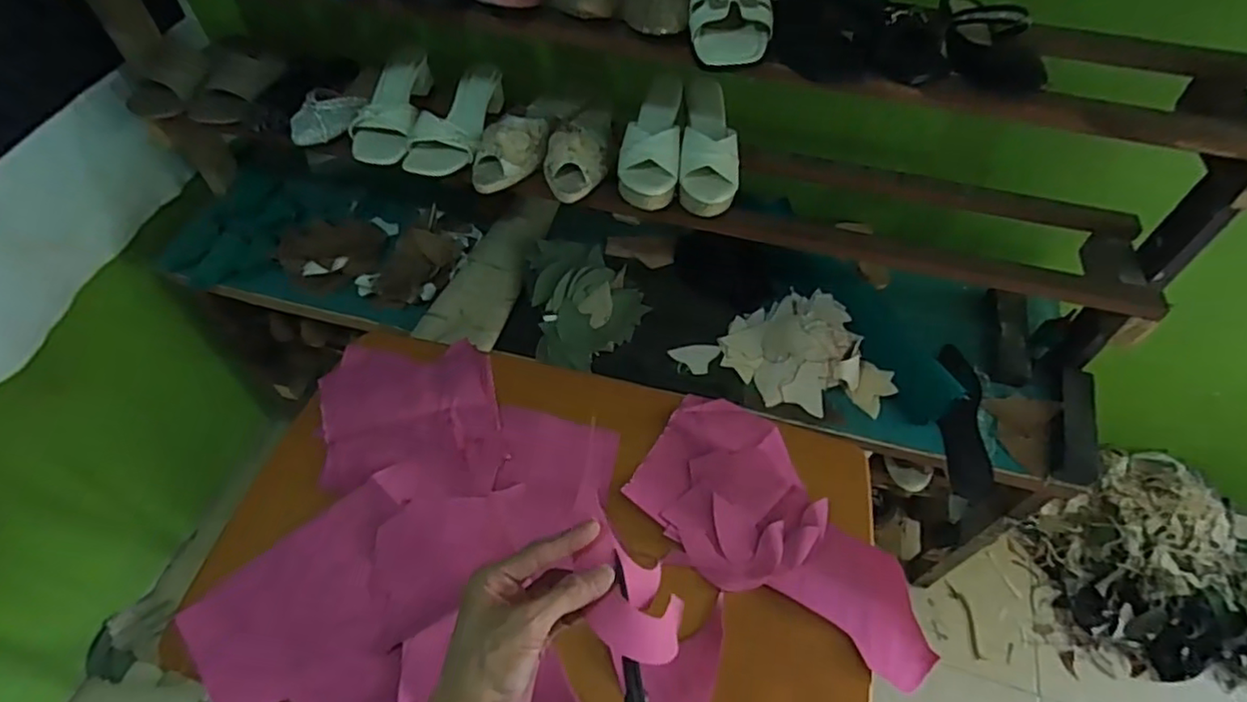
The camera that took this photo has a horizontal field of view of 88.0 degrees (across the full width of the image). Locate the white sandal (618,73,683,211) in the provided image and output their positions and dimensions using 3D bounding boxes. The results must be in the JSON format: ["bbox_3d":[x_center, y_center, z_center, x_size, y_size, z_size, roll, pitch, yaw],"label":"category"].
[{"bbox_3d":[0.041,-0.305,0.926,0.082,0.071,0.238,6,54,2],"label":"white sandal"}]

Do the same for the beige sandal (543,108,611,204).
[{"bbox_3d":[-0.063,-0.310,0.946,0.092,0.061,0.219,4,54,1],"label":"beige sandal"}]

